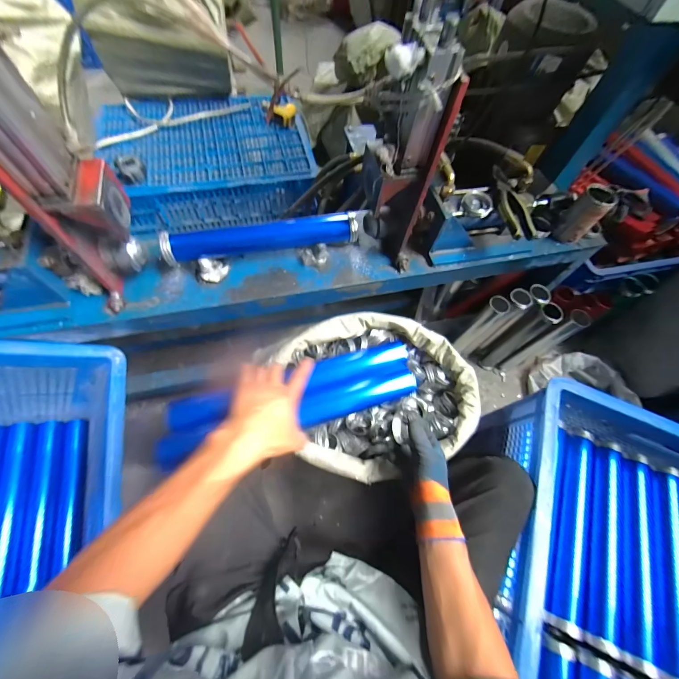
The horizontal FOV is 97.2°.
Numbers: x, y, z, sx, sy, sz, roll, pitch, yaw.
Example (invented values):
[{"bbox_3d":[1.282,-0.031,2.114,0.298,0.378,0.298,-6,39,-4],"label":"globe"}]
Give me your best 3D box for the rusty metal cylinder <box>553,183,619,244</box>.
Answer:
[{"bbox_3d":[0.526,-0.271,0.646,0.056,0.099,0.063,-37,72,-19],"label":"rusty metal cylinder"}]

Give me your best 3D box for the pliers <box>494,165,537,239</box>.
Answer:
[{"bbox_3d":[0.345,-0.279,0.604,0.046,0.023,0.183,-2,64,-5],"label":"pliers"}]

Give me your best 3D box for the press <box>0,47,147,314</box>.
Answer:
[{"bbox_3d":[-0.357,-0.185,0.404,0.102,0.346,0.106,-23,68,-14],"label":"press"}]

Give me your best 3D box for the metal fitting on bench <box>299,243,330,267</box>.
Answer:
[{"bbox_3d":[-0.049,-0.173,0.598,0.060,0.044,0.040,-6,65,-7],"label":"metal fitting on bench"}]

